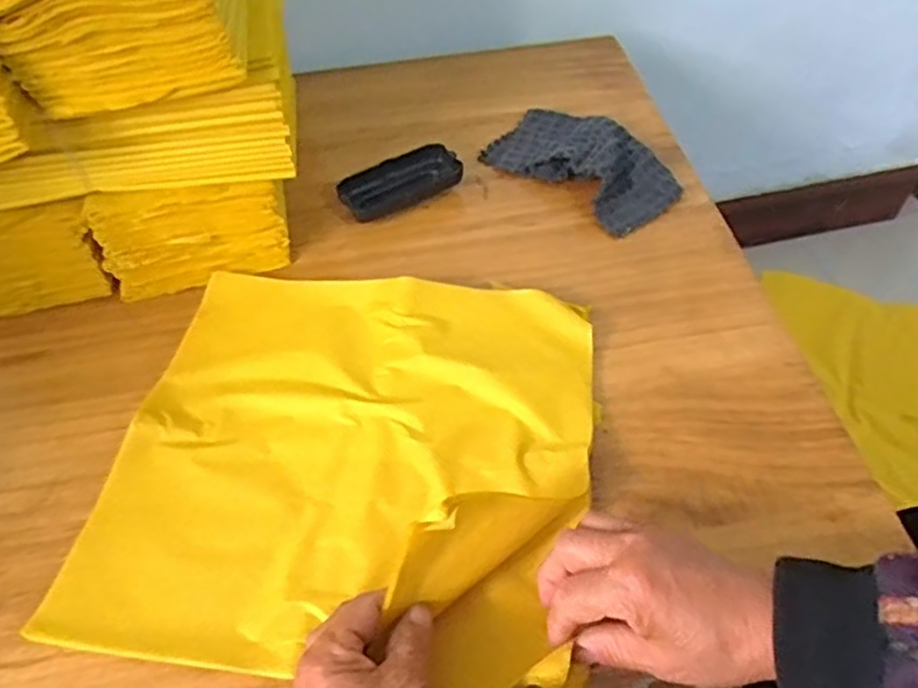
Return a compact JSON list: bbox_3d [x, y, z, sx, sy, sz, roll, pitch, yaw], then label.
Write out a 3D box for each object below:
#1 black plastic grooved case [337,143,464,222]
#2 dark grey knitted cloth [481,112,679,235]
[{"bbox_3d":[-0.054,-0.148,0.642,0.108,0.022,0.045,-26,54,-16],"label":"black plastic grooved case"},{"bbox_3d":[0.118,-0.174,0.650,0.177,0.035,0.102,36,61,27],"label":"dark grey knitted cloth"}]

